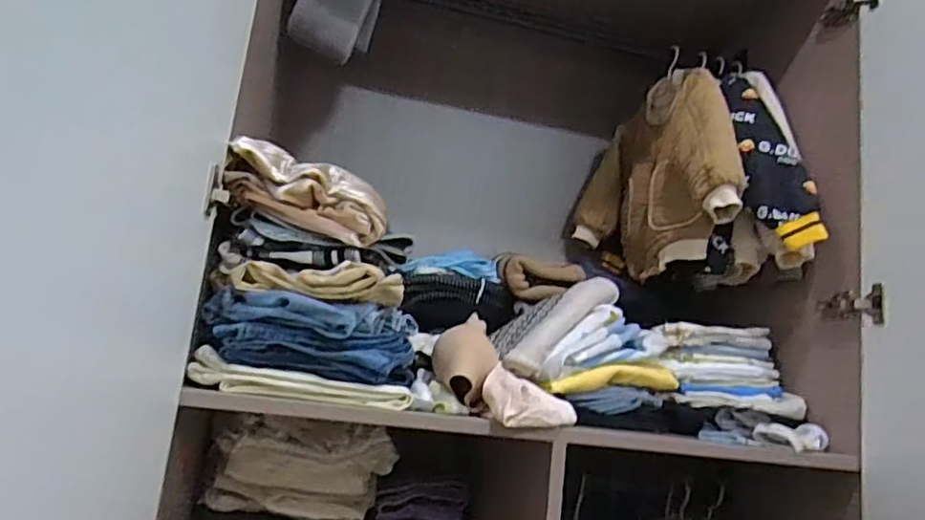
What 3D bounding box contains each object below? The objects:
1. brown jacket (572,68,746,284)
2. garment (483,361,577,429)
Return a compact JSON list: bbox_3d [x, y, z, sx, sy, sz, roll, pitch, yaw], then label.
[{"bbox_3d":[0.360,-0.167,1.172,0.169,0.354,0.436,8,-10,-2],"label":"brown jacket"},{"bbox_3d":[0.090,0.182,0.795,0.123,0.061,0.082,8,-10,-2],"label":"garment"}]

